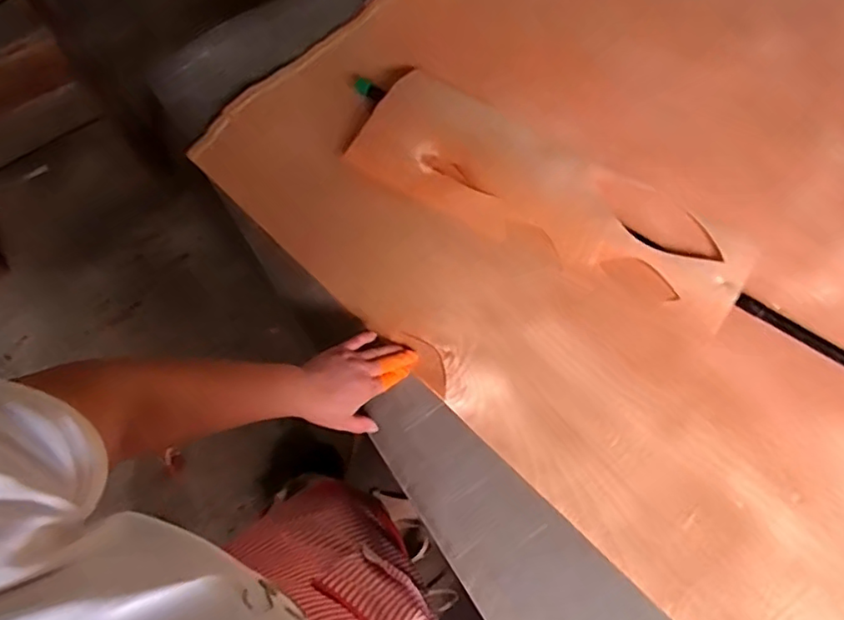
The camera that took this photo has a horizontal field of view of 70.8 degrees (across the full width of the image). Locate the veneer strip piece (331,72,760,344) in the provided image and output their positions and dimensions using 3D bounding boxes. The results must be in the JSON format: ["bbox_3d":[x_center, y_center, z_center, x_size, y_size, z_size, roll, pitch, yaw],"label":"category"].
[{"bbox_3d":[0.160,-0.151,0.774,0.526,0.032,0.172,31,71,13],"label":"veneer strip piece"}]

